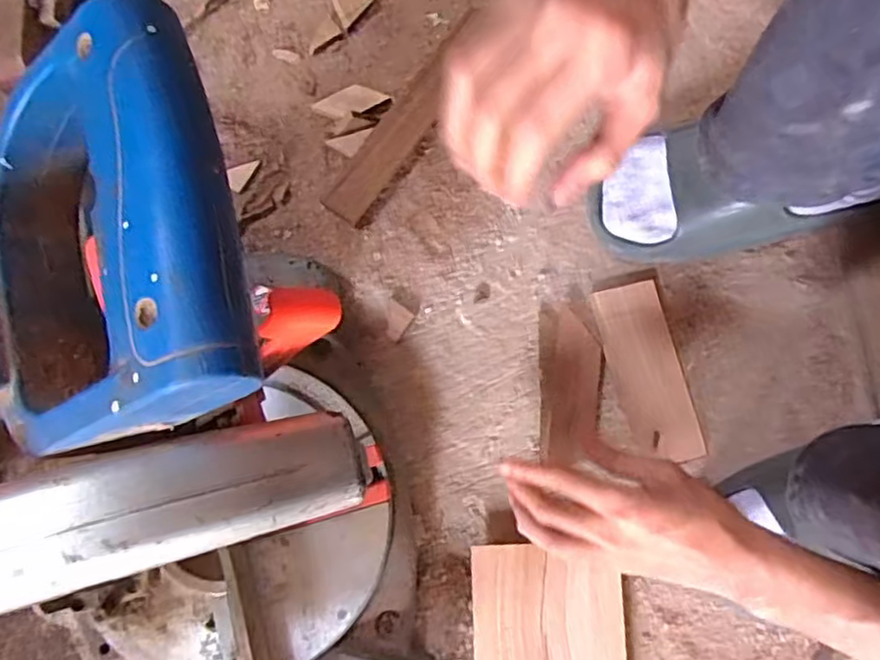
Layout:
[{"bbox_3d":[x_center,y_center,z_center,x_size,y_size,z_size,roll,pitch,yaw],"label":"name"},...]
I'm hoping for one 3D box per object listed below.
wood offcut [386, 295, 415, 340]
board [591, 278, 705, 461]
[{"bbox_3d":[-0.037,-0.009,0.542,0.025,0.004,0.027,36,80,6],"label":"wood offcut"},{"bbox_3d":[0.167,0.033,0.539,0.056,0.010,0.142,-13,79,-3],"label":"board"}]

